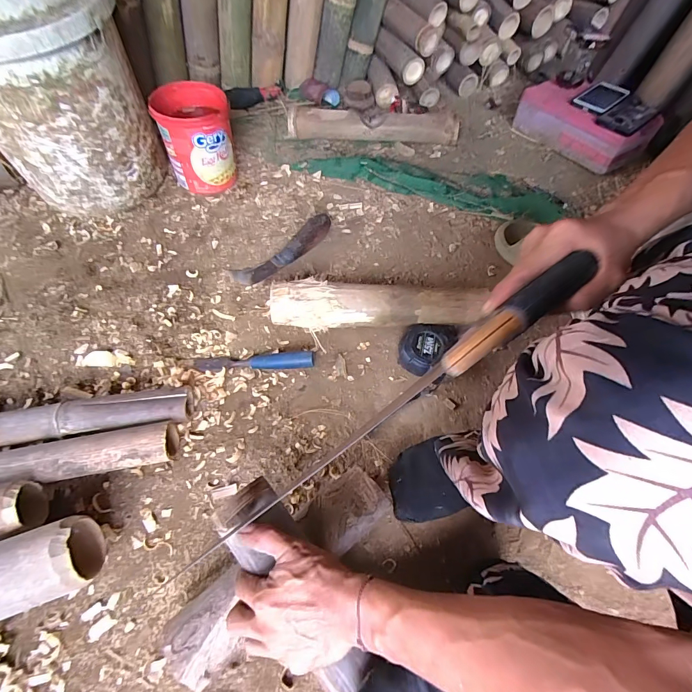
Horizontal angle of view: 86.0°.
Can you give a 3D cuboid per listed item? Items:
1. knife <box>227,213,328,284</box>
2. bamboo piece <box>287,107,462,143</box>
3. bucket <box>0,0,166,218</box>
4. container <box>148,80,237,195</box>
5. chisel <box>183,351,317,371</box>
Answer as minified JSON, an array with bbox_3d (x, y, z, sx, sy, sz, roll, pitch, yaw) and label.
[{"bbox_3d":[-0.118,-0.177,0.699,0.212,0.023,0.059,-35,66,-5],"label":"knife"},{"bbox_3d":[0.067,-0.529,0.893,0.405,0.067,0.064,0,60,-1],"label":"bamboo piece"},{"bbox_3d":[-0.509,-0.447,0.652,0.279,0.379,0.290,1,60,-1],"label":"bucket"},{"bbox_3d":[-0.301,-0.422,0.769,0.135,0.162,0.134,-13,61,-9],"label":"container"},{"bbox_3d":[-0.155,0.022,0.587,0.207,0.029,0.027,0,60,-1],"label":"chisel"}]

